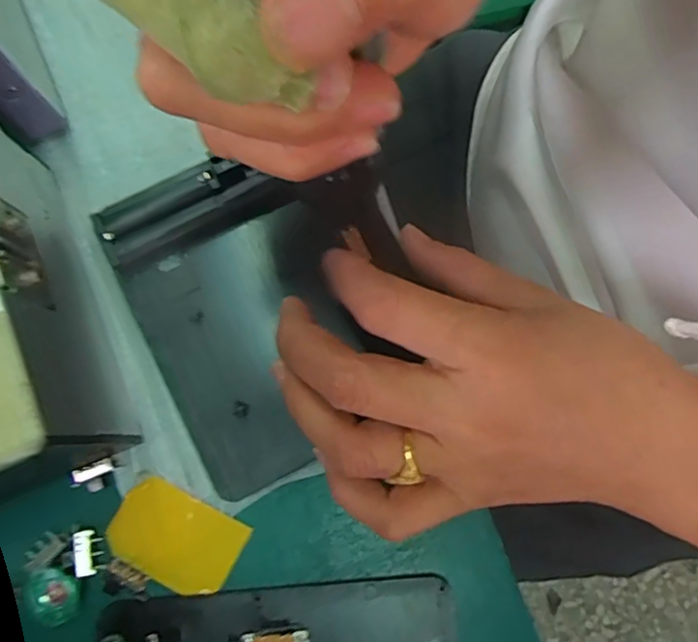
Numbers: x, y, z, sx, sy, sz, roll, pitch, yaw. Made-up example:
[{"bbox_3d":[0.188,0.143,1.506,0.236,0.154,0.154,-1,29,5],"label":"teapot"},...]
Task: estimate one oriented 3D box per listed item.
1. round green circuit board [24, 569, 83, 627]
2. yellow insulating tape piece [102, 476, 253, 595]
[{"bbox_3d":[-0.111,0.103,0.218,0.023,0.004,0.019,17,79,5],"label":"round green circuit board"},{"bbox_3d":[-0.067,0.083,0.224,0.049,0.004,0.032,25,80,6],"label":"yellow insulating tape piece"}]

